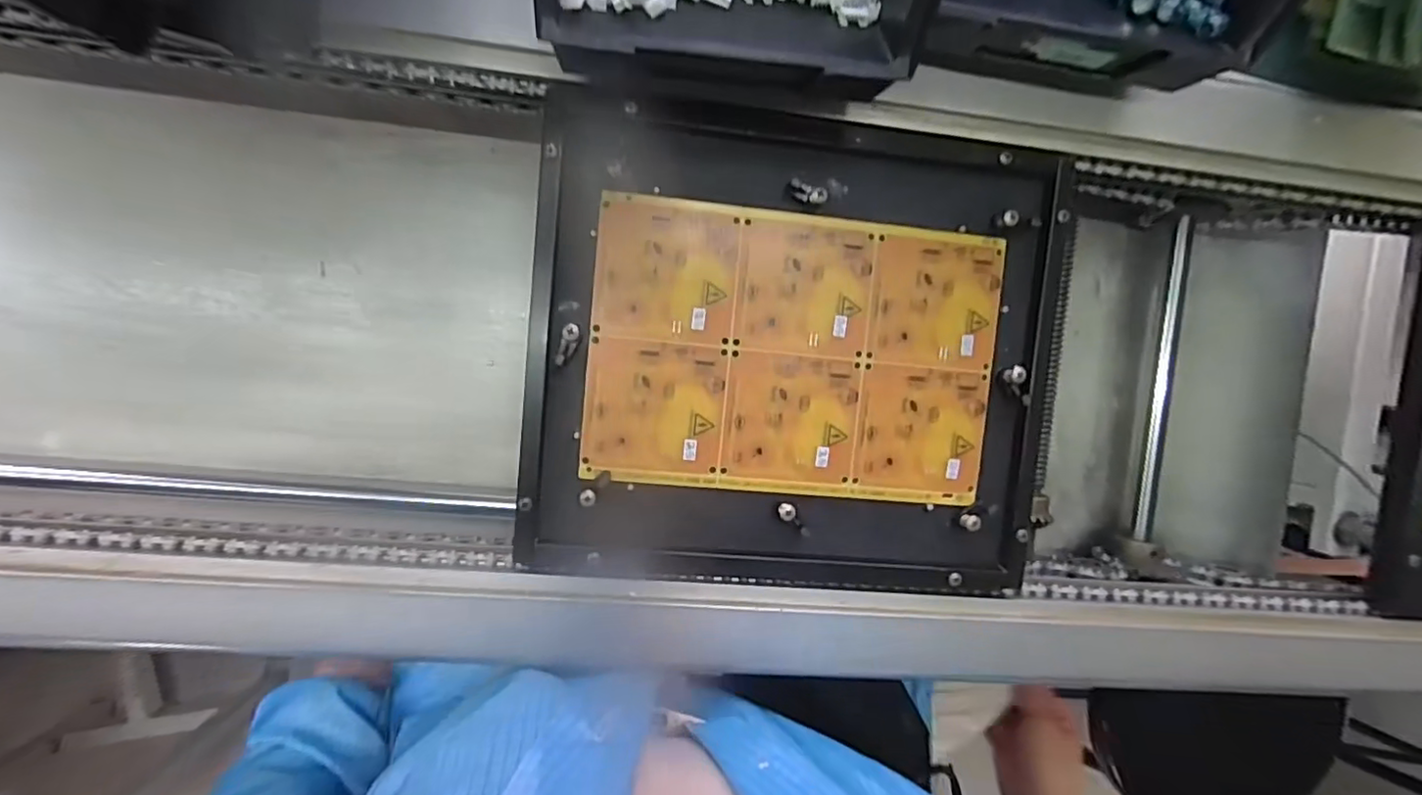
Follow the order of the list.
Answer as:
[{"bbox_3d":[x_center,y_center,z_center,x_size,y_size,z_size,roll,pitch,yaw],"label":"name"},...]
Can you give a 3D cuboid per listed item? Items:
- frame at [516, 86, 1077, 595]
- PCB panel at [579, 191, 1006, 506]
[{"bbox_3d":[0.046,-0.025,0.321,0.267,0.030,0.243,6,97,-7],"label":"frame"},{"bbox_3d":[0.045,-0.020,0.317,0.208,0.004,0.139,5,94,-7],"label":"PCB panel"}]

